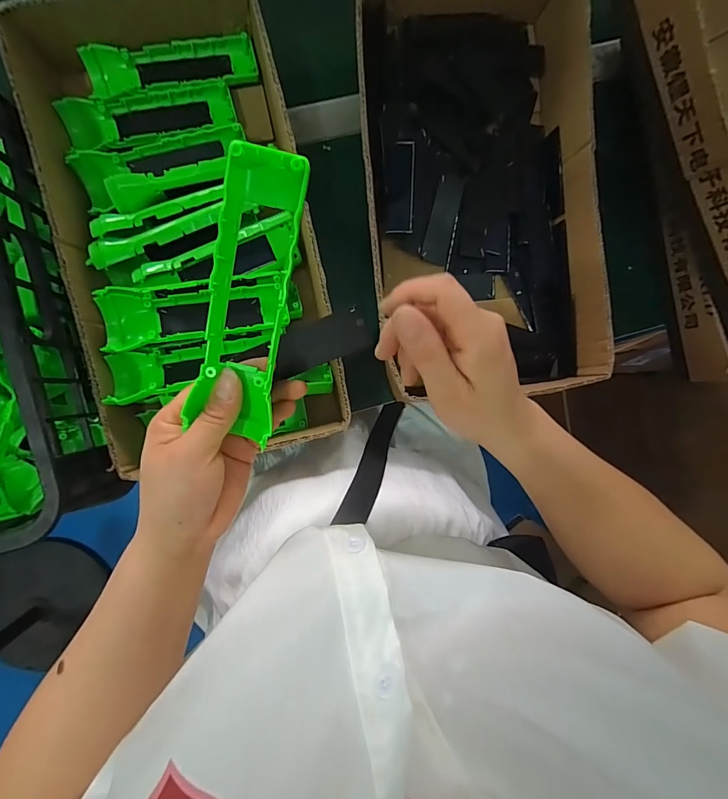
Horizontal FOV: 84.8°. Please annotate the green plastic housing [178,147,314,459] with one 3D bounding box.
[{"bbox_3d":[-0.068,-0.053,0.230,0.047,0.024,0.162,10,106,-7],"label":"green plastic housing"}]

